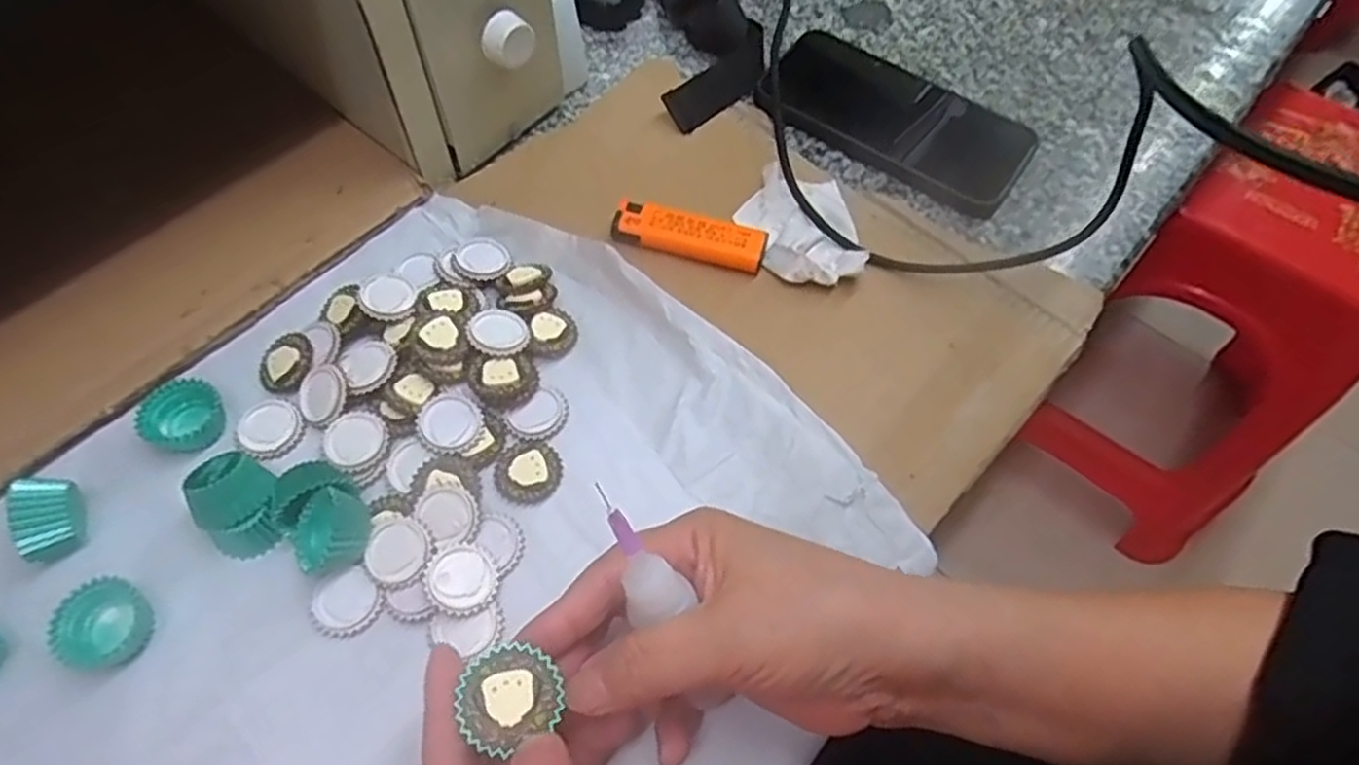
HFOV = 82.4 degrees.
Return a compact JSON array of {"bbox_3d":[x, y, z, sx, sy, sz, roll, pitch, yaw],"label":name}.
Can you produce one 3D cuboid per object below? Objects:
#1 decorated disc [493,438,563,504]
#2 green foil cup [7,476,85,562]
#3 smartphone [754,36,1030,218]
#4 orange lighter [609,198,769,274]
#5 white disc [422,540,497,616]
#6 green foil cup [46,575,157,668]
[{"bbox_3d":[-0.067,0.038,0.340,0.029,0.004,0.029,2,58,-3],"label":"decorated disc"},{"bbox_3d":[-0.251,0.057,0.312,0.018,0.029,0.031,-4,59,-6],"label":"green foil cup"},{"bbox_3d":[0.129,-0.166,0.479,0.170,0.014,0.080,33,62,15],"label":"smartphone"},{"bbox_3d":[0.005,-0.076,0.405,0.079,0.014,0.024,15,59,6],"label":"orange lighter"},{"bbox_3d":[-0.088,0.078,0.310,0.027,0.004,0.028,9,63,-18],"label":"white disc"},{"bbox_3d":[-0.222,0.094,0.299,0.028,0.017,0.030,2,58,-3],"label":"green foil cup"}]

